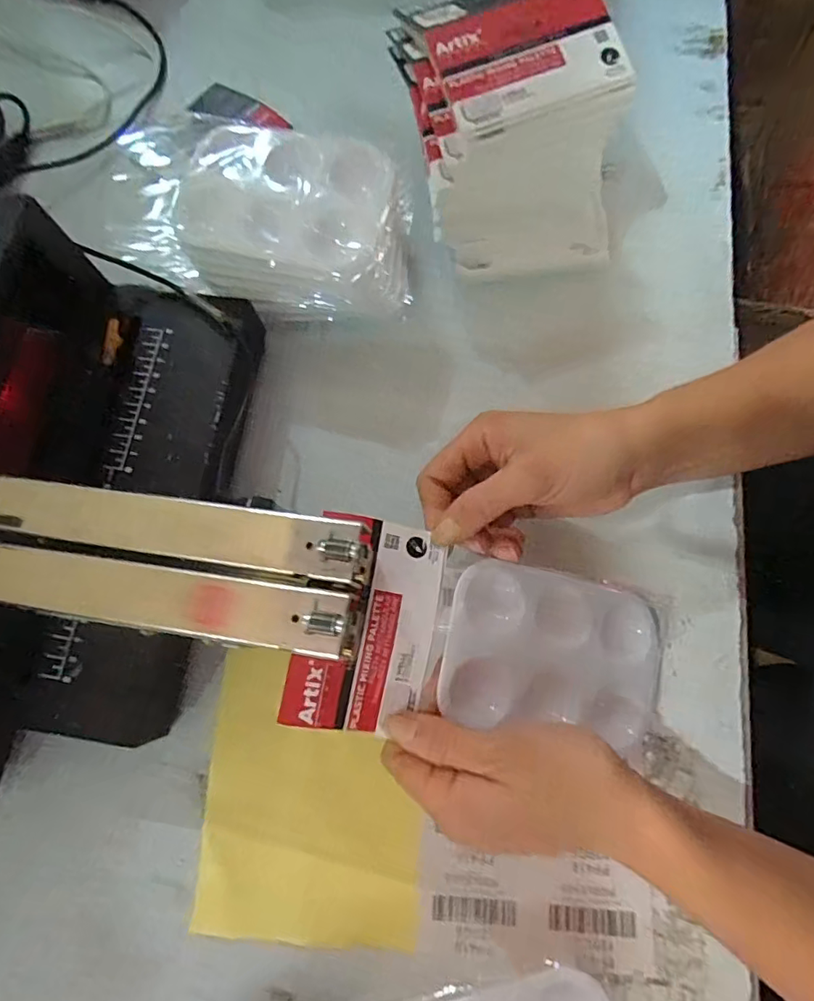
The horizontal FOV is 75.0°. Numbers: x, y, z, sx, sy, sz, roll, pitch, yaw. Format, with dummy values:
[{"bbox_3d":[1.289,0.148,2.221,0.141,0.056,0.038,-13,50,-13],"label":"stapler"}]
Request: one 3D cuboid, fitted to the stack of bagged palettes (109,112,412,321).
[{"bbox_3d":[-0.086,-0.171,0.343,0.174,0.081,0.103,9,75,4],"label":"stack of bagged palettes"}]

